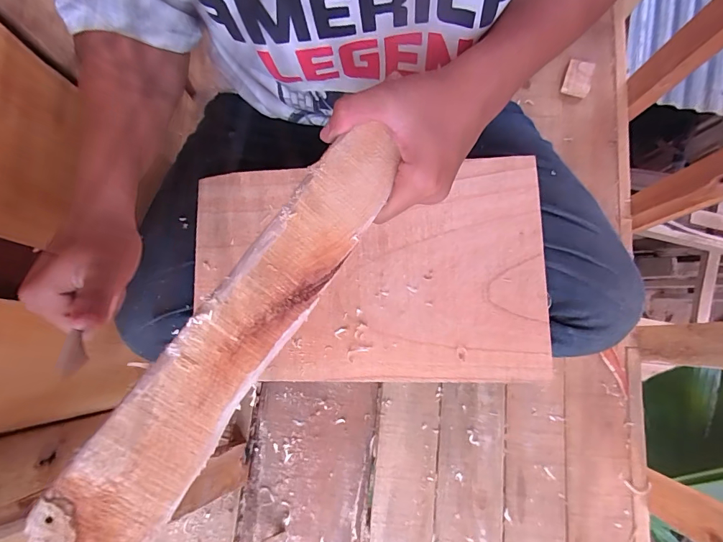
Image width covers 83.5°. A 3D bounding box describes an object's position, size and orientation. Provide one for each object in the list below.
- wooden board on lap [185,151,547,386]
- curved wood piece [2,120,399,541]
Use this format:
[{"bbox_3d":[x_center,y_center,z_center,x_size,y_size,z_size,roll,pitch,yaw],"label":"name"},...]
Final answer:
[{"bbox_3d":[0.001,0.000,0.383,0.322,0.009,0.199,-1,83,6],"label":"wooden board on lap"},{"bbox_3d":[-0.100,0.085,0.181,0.045,0.024,0.450,31,64,5],"label":"curved wood piece"}]

